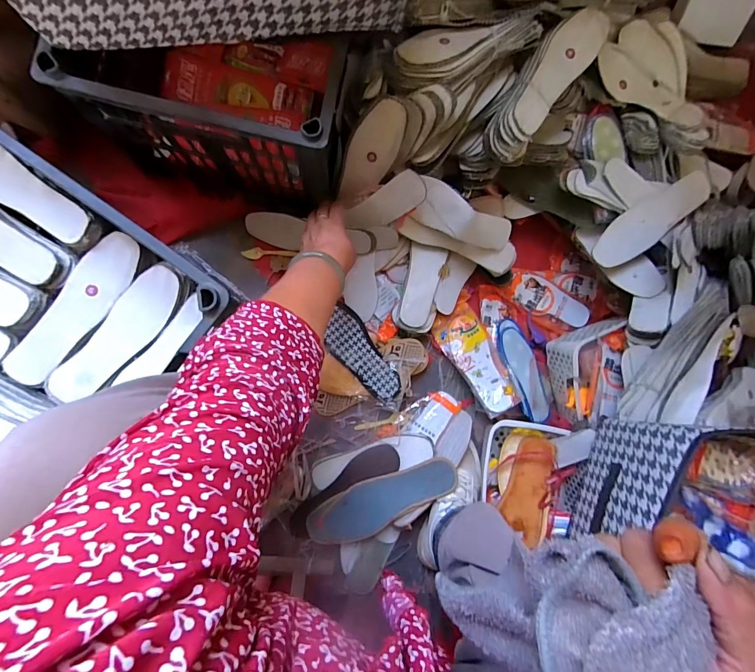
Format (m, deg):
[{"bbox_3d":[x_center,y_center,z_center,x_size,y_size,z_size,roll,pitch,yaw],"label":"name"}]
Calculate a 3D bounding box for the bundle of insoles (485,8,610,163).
[{"bbox_3d":[0.255,-0.386,0.572,0.079,0.051,0.263,35,86,-5],"label":"bundle of insoles"}]

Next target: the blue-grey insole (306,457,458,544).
[{"bbox_3d":[0.006,0.289,0.656,0.272,0.015,0.086,-30,84,3],"label":"blue-grey insole"}]

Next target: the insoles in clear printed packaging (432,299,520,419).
[{"bbox_3d":[0.183,0.042,0.693,0.090,0.015,0.208,-27,76,-6],"label":"insoles in clear printed packaging"}]

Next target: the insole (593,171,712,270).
[{"bbox_3d":[0.459,-0.199,0.623,0.221,0.018,0.070,-40,86,-1],"label":"insole"}]

